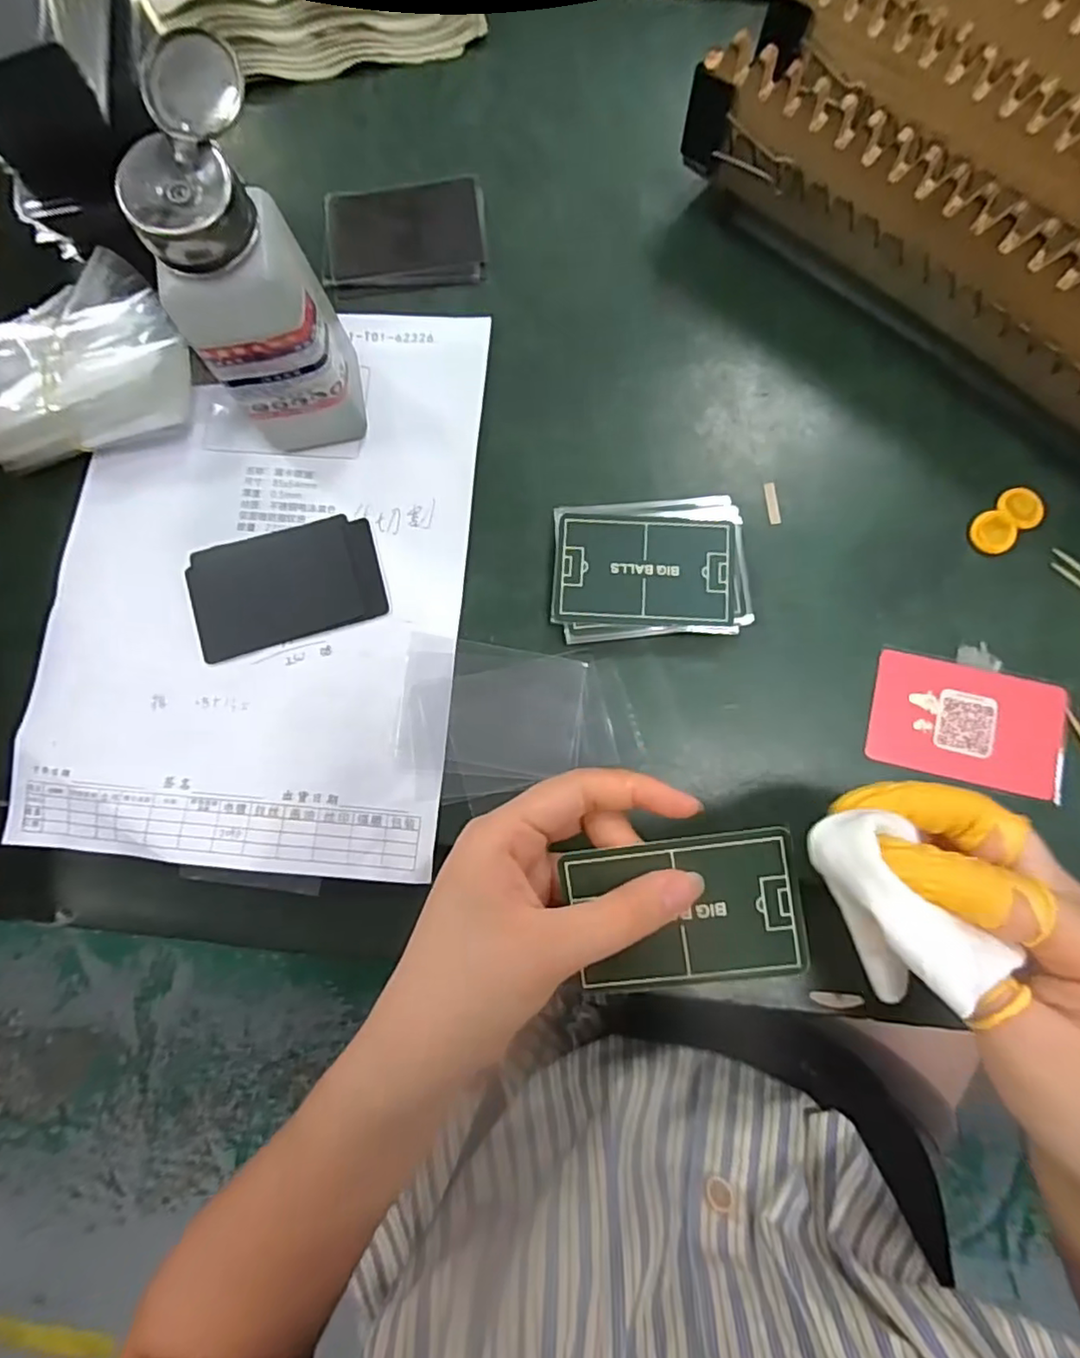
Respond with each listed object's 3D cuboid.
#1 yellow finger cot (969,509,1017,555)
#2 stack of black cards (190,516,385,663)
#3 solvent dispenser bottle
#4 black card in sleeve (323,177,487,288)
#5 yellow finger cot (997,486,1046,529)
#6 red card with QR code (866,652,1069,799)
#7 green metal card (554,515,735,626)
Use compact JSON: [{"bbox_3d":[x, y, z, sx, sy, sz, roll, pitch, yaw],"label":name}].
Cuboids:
[{"bbox_3d":[0.223,-0.072,0.305,0.019,0.005,0.021,4,82,3],"label":"yellow finger cot"},{"bbox_3d":[-0.130,-0.050,0.320,0.098,0.005,0.060,-17,82,0],"label":"stack of black cards"},{"bbox_3d":[-0.124,-0.165,0.270,0.060,0.133,0.074,-12,82,1],"label":"solvent dispenser bottle"},{"bbox_3d":[-0.075,-0.249,0.347,0.088,0.004,0.066,-6,81,-5],"label":"black card in sleeve"},{"bbox_3d":[0.237,-0.084,0.305,0.019,0.004,0.021,-40,82,-3],"label":"yellow finger cot"},{"bbox_3d":[0.202,0.021,0.292,0.087,0.005,0.055,13,83,4],"label":"red card with QR code"},{"bbox_3d":[0.050,-0.053,0.299,0.083,0.004,0.052,3,82,3],"label":"green metal card"}]

